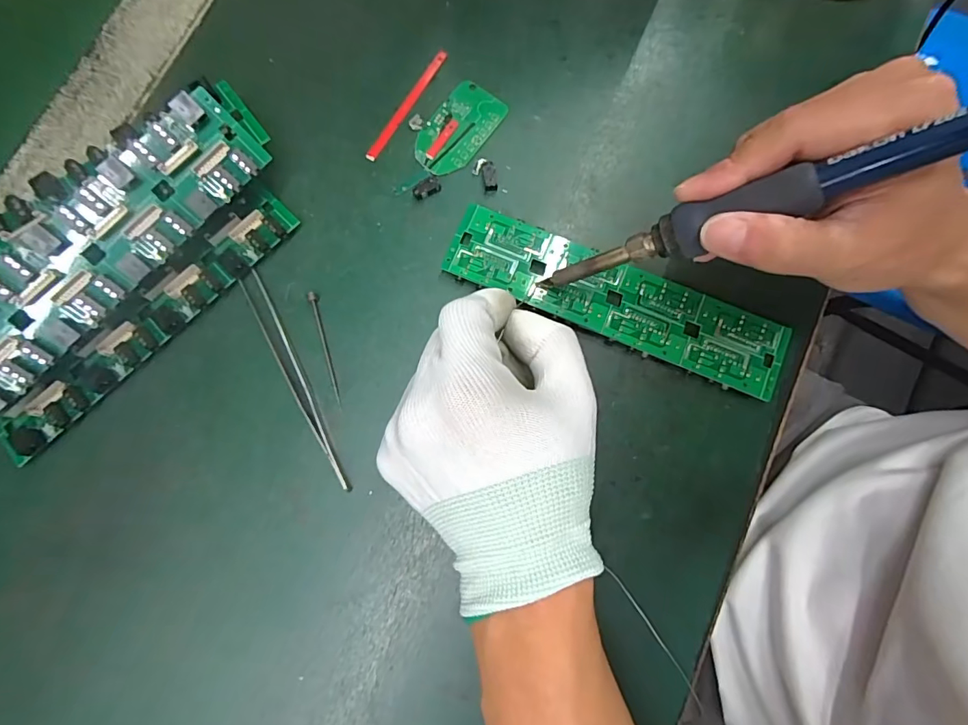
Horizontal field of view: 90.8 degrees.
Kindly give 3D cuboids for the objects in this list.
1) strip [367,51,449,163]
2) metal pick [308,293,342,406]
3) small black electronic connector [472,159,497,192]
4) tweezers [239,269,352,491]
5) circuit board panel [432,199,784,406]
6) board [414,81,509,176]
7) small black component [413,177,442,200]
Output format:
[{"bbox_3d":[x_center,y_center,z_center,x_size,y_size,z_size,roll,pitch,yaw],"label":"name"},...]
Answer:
[{"bbox_3d":[-0.045,-0.150,0.277,0.008,0.004,0.080,31,81,5],"label":"strip"},{"bbox_3d":[-0.084,-0.008,0.252,0.005,0.007,0.064,-15,80,-2],"label":"metal pick"},{"bbox_3d":[0.001,-0.106,0.269,0.013,0.004,0.019,-5,80,-1],"label":"small black electronic connector"},{"bbox_3d":[-0.099,0.009,0.248,0.011,0.007,0.124,-26,81,-4],"label":"tweezers"},{"bbox_3d":[0.069,-0.034,0.253,0.180,0.004,0.043,23,82,4],"label":"circuit board panel"},{"bbox_3d":[-0.014,-0.135,0.275,0.034,0.004,0.059,34,82,6],"label":"board"},{"bbox_3d":[-0.032,-0.098,0.268,0.015,0.004,0.011,-33,82,-5],"label":"small black component"}]

